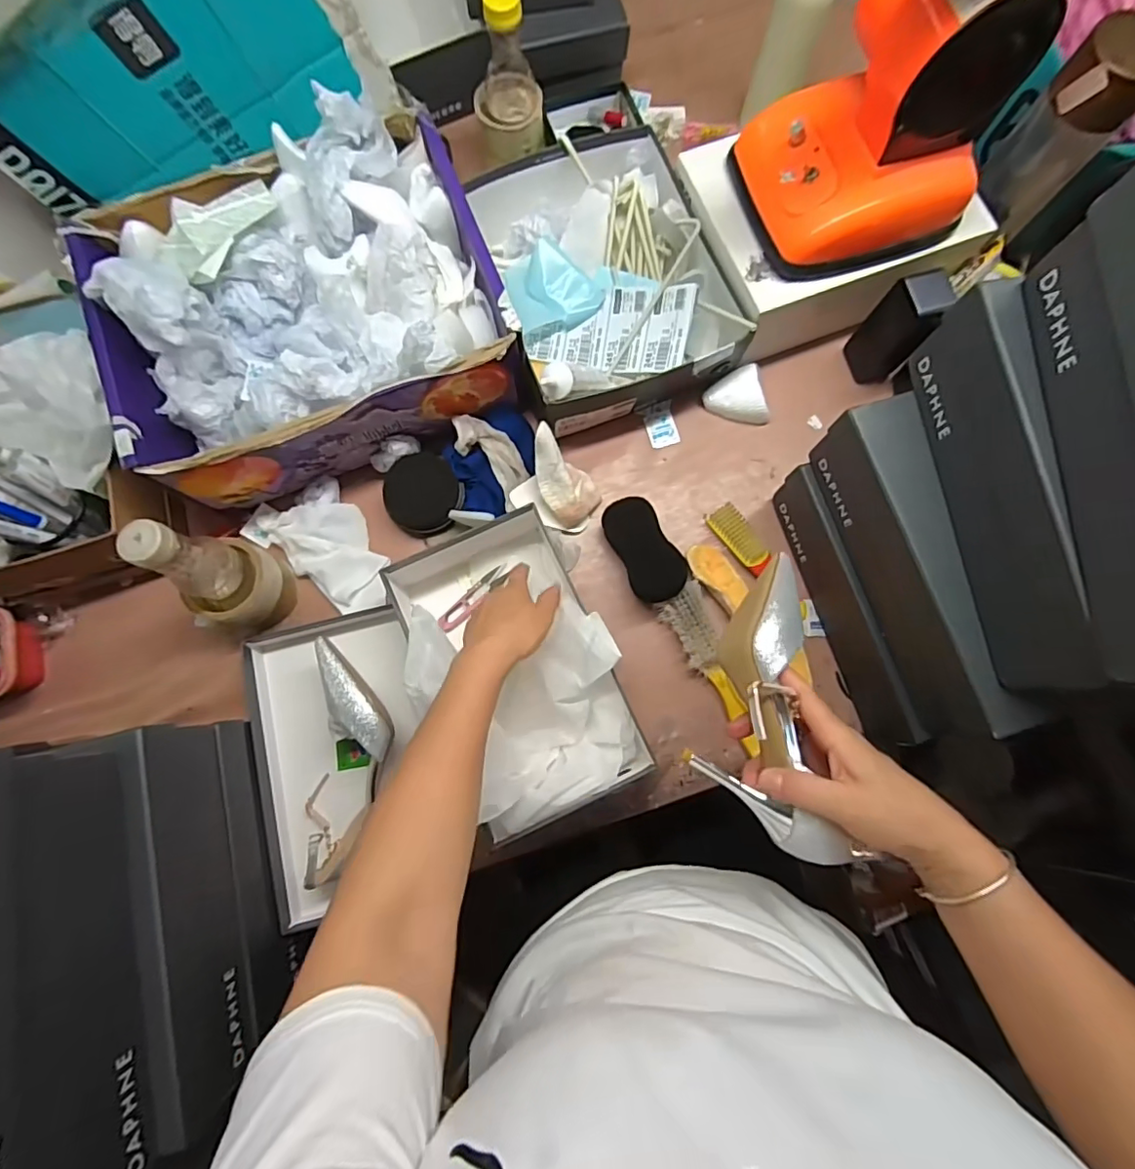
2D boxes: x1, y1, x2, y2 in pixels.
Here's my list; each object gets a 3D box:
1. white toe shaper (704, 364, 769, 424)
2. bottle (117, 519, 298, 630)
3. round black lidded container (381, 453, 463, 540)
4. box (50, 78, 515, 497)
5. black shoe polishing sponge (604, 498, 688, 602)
[{"bbox_3d":[0.207,-0.227,0.669,0.068,0.033,0.068,0,80,0],"label":"white toe shaper"},{"bbox_3d":[-0.354,-0.006,0.539,0.084,0.169,0.083,3,80,1],"label":"bottle"},{"bbox_3d":[-0.169,-0.106,0.635,0.085,0.026,0.087,0,80,0],"label":"round black lidded container"},{"bbox_3d":[-0.287,-0.301,0.595,0.399,0.140,0.317,-20,80,-4],"label":"box"},{"bbox_3d":[0.087,-0.040,0.623,0.061,0.046,0.126,-26,81,-5],"label":"black shoe polishing sponge"}]

